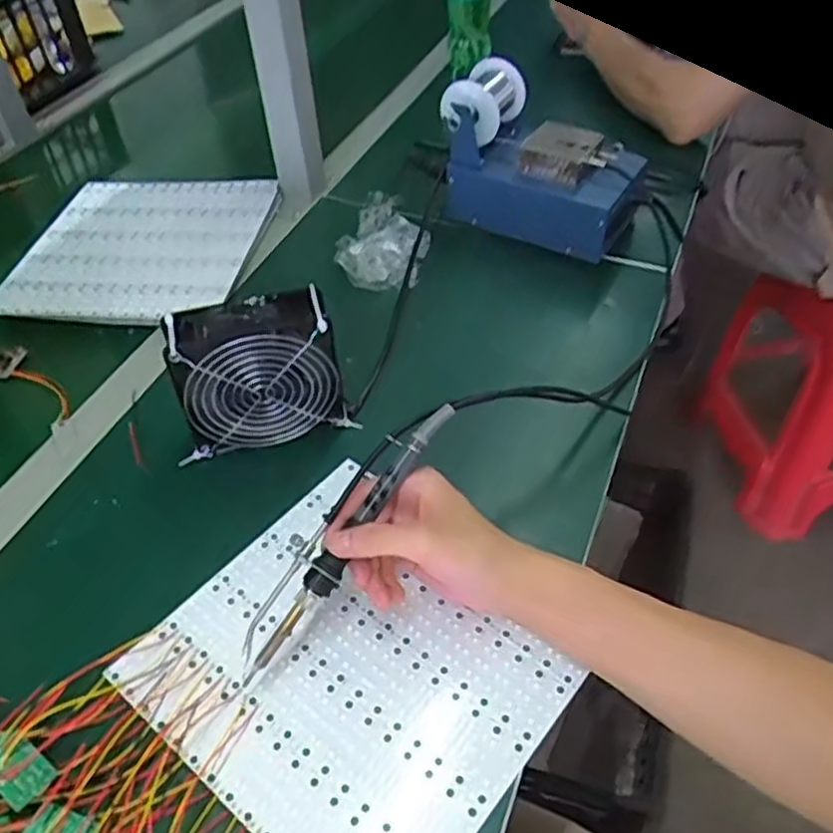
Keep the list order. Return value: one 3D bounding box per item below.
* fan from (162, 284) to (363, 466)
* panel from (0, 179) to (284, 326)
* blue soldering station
[{"bbox_3d":[-0.120,-0.032,0.570,0.128,0.115,0.053,-11,47,-7],"label":"fan"},{"bbox_3d":[-0.287,-0.187,0.789,0.247,0.012,0.253,4,46,10],"label":"panel"},{"bbox_3d":[0.126,-0.261,0.749,0.190,0.124,0.120,21,53,20],"label":"blue soldering station"}]

